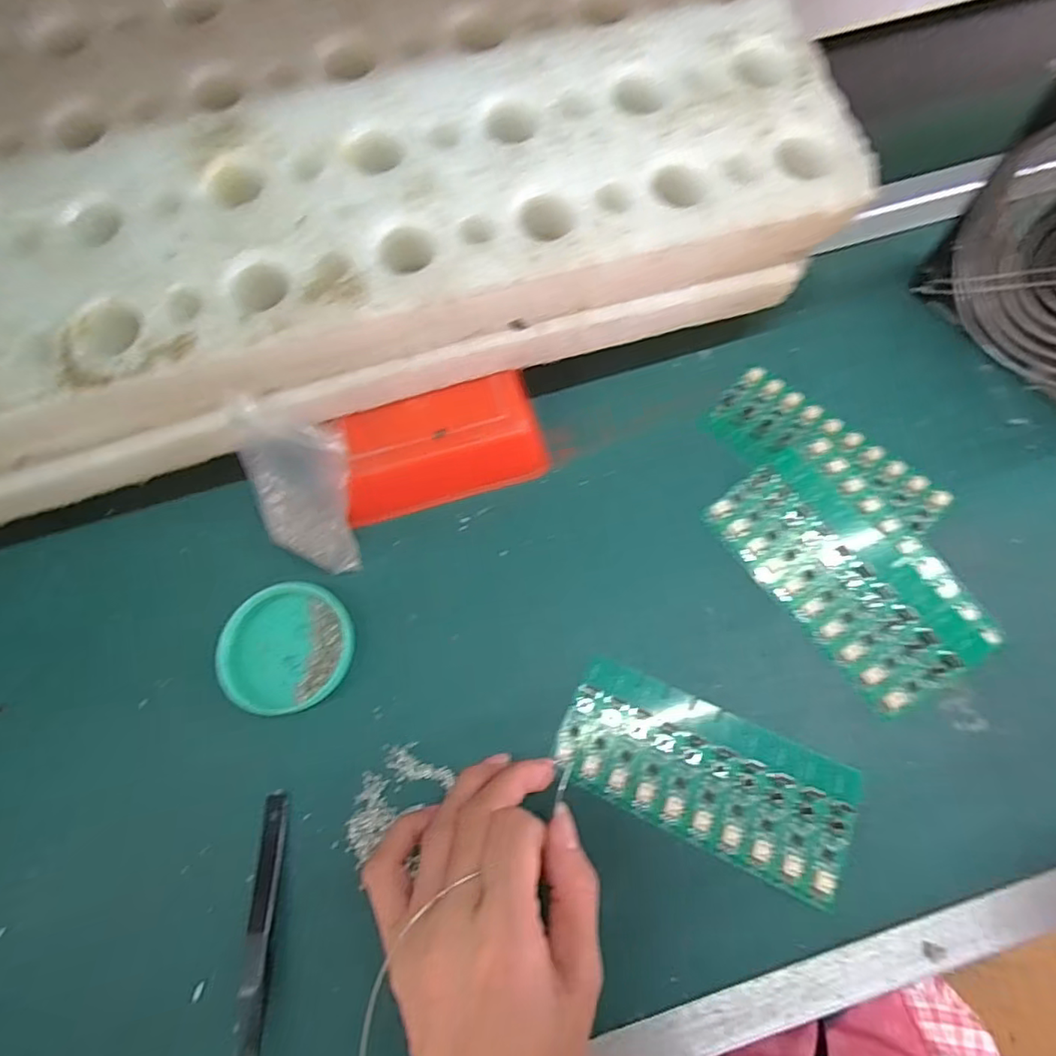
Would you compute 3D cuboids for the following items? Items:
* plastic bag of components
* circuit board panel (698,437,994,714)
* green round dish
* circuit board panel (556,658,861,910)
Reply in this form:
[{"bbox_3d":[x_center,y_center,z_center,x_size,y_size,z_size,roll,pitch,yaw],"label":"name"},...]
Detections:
[{"bbox_3d":[-0.120,-0.019,0.298,0.060,0.092,0.013,14,42,4],"label":"plastic bag of components"},{"bbox_3d":[0.171,0.019,0.303,0.080,0.010,0.135,-35,69,-1],"label":"circuit board panel"},{"bbox_3d":[-0.128,0.063,0.304,0.063,0.017,0.067,-1,70,2],"label":"green round dish"},{"bbox_3d":[0.085,0.117,0.277,0.137,0.010,0.060,23,73,12],"label":"circuit board panel"}]

